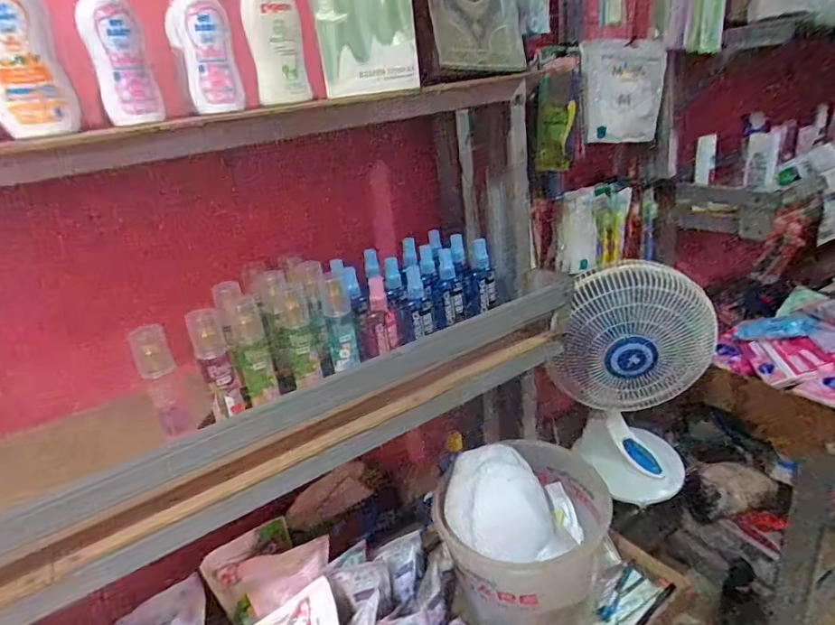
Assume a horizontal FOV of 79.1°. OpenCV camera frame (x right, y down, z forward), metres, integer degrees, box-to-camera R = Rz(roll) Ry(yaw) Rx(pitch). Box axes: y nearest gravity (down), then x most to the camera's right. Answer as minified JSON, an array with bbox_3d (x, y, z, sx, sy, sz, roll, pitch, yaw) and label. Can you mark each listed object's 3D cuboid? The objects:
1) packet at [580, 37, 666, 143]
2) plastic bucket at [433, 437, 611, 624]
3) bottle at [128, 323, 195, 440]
[{"bbox_3d":[0.388,-0.419,0.960,0.146,0.176,0.035,-6,22,-5],"label":"packet"},{"bbox_3d":[0.167,0.342,0.800,0.222,0.210,0.243,8,28,31],"label":"plastic bucket"},{"bbox_3d":[-0.277,0.075,0.552,0.035,0.125,0.026,-21,27,-28],"label":"bottle"}]

